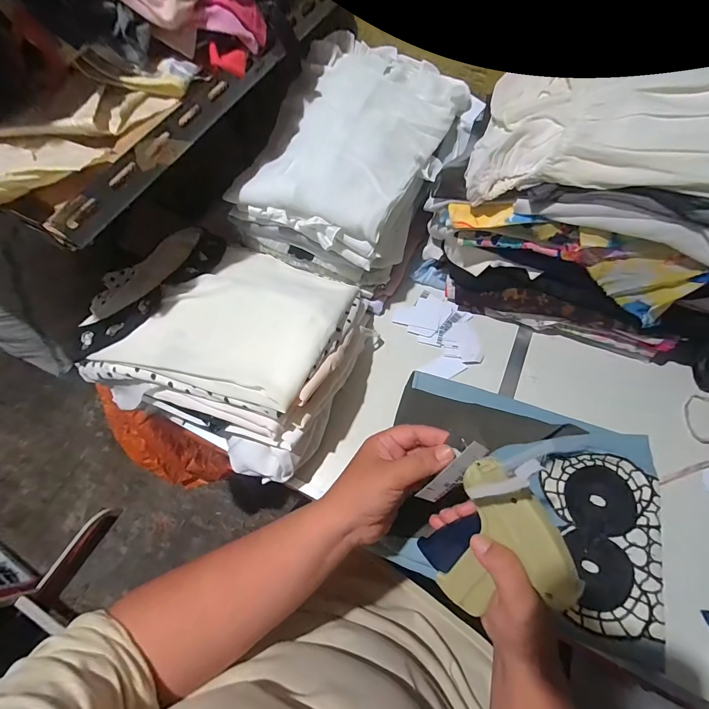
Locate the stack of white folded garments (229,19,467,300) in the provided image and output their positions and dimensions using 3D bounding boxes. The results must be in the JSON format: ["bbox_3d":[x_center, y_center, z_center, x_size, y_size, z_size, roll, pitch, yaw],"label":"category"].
[{"bbox_3d":[-0.006,-0.287,0.522,0.237,0.153,0.330,24,65,11],"label":"stack of white folded garments"}]

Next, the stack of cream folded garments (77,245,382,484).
[{"bbox_3d":[-0.129,-0.025,0.433,0.257,0.105,0.269,25,66,12],"label":"stack of cream folded garments"}]

